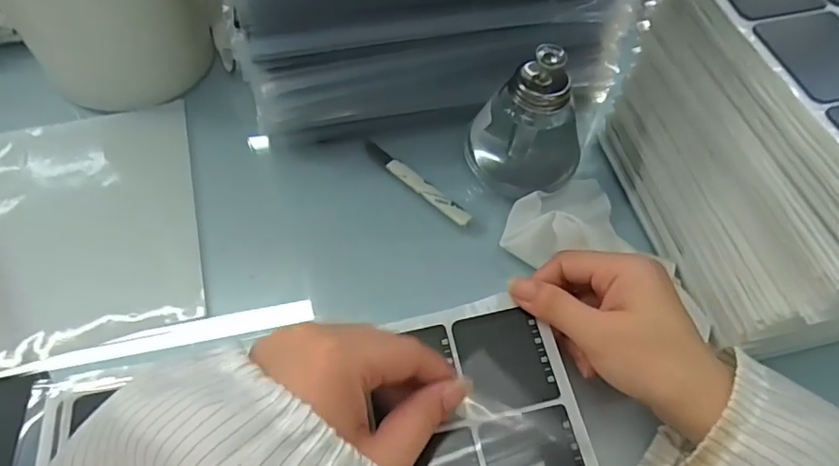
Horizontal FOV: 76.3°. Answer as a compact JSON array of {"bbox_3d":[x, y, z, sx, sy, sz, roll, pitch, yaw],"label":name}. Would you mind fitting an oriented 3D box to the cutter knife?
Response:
[{"bbox_3d":[-0.003,-0.039,0.388,0.013,0.004,0.102,-38,68,-23],"label":"cutter knife"}]

